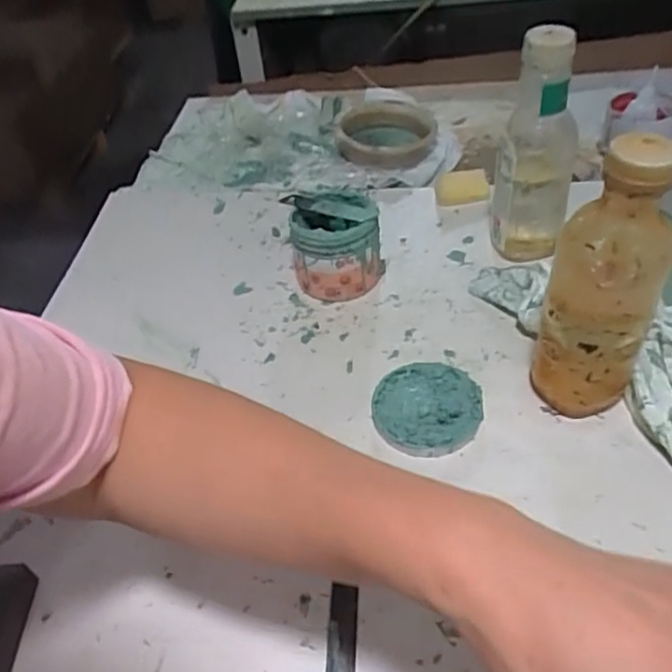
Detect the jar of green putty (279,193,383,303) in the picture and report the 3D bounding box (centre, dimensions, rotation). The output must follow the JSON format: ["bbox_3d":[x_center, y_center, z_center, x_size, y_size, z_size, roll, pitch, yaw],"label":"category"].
[{"bbox_3d":[0.000,-0.085,0.613,0.080,0.079,0.073,-4,44,4],"label":"jar of green putty"}]

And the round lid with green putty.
[{"bbox_3d":[0.071,0.056,0.506,0.081,0.016,0.082,-4,44,4],"label":"round lid with green putty"}]

